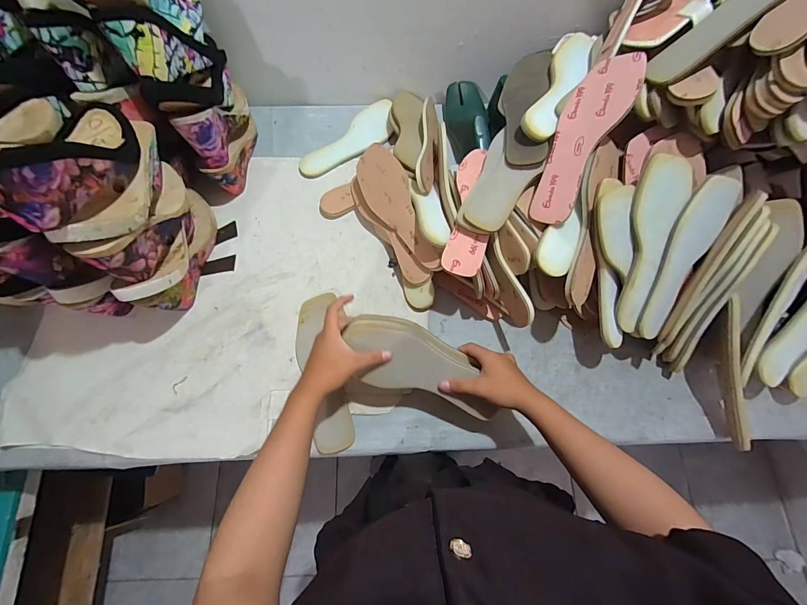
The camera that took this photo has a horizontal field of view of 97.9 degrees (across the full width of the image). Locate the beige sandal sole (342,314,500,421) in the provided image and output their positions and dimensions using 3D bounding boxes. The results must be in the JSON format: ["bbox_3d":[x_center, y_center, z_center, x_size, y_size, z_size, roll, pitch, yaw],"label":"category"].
[{"bbox_3d":[0.026,0.091,0.490,0.229,0.041,0.096,30,71,-5],"label":"beige sandal sole"}]

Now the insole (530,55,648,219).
[{"bbox_3d":[0.245,-0.229,0.494,0.084,0.009,0.233,36,106,35],"label":"insole"}]

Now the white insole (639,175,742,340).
[{"bbox_3d":[0.407,-0.062,0.511,0.071,0.025,0.239,19,104,5],"label":"white insole"}]

